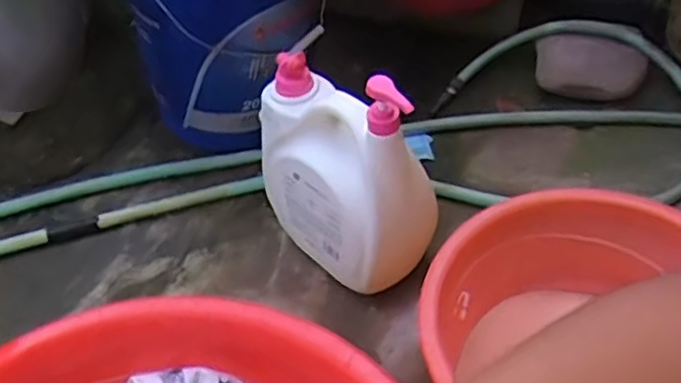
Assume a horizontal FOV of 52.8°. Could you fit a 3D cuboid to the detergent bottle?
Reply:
[{"bbox_3d":[0.000,-0.023,0.864,0.112,0.276,0.231,-34,57,-27],"label":"detergent bottle"}]

